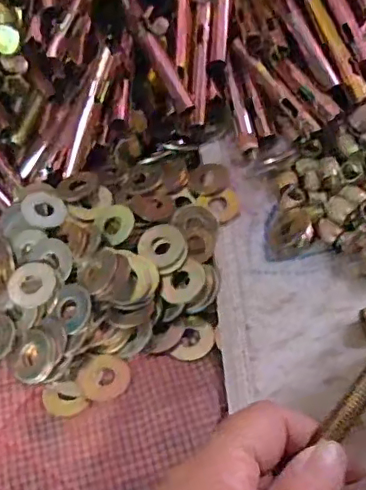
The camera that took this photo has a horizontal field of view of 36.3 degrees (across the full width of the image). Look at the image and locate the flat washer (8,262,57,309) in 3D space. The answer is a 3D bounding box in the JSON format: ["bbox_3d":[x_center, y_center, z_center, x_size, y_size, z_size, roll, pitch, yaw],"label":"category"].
[{"bbox_3d":[-0.077,0.020,0.284,0.024,0.004,0.024,-3,68,0],"label":"flat washer"}]

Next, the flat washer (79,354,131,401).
[{"bbox_3d":[-0.037,0.063,0.266,0.023,0.004,0.023,-2,57,3],"label":"flat washer"}]

